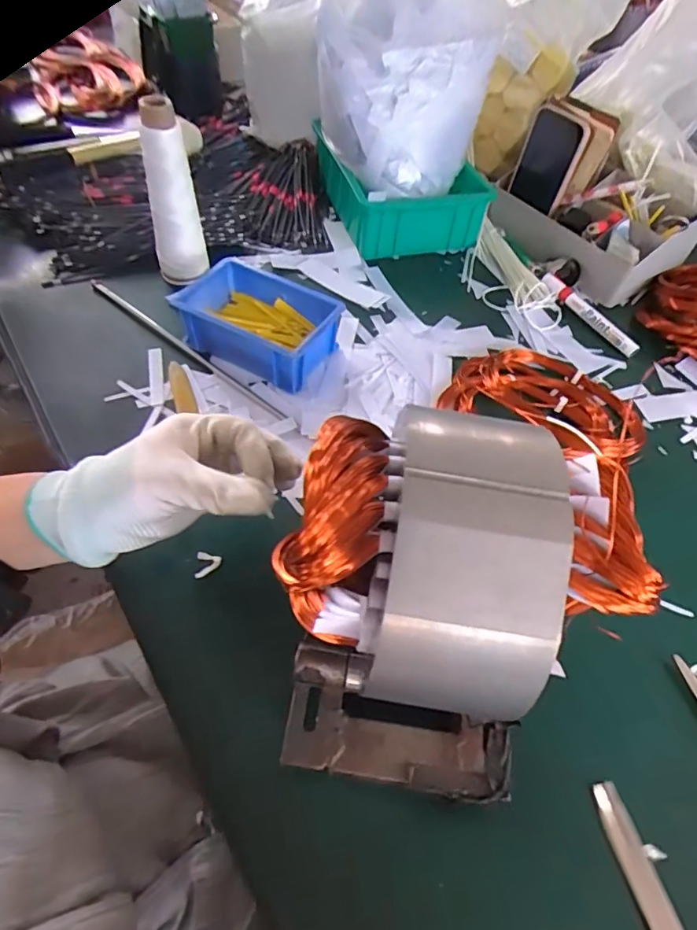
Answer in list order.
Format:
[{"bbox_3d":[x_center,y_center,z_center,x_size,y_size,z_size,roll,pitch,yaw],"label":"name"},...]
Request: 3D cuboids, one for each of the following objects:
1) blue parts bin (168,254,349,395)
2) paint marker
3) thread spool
[{"bbox_3d":[-0.089,-0.144,0.519,0.153,0.057,0.097,26,57,13],"label":"blue parts bin"},{"bbox_3d":[0.281,-0.177,0.598,0.021,0.019,0.142,-28,62,-22],"label":"paint marker"},{"bbox_3d":[-0.184,-0.270,0.532,0.053,0.171,0.045,-14,58,-15],"label":"thread spool"}]

